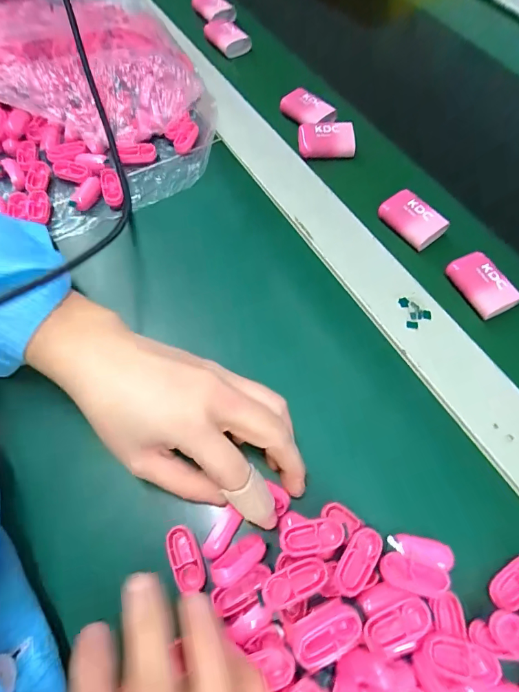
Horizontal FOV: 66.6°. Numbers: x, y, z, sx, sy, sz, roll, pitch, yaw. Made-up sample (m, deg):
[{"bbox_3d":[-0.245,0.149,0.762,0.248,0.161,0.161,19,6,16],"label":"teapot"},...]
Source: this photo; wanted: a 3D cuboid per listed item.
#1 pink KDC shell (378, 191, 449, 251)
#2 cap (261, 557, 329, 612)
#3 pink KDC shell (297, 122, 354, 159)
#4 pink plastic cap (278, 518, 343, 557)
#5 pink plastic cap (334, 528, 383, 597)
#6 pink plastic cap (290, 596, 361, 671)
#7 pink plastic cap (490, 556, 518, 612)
[{"bbox_3d":[0.128,-0.106,0.330,0.031,0.014,0.052,-37,71,-18],"label":"pink KDC shell"},{"bbox_3d":[0.018,0.122,0.203,0.034,0.008,0.016,-18,66,-11],"label":"cap"},{"bbox_3d":[0.062,-0.194,0.369,0.051,0.012,0.037,1,64,-2],"label":"pink KDC shell"},{"bbox_3d":[0.029,0.102,0.211,0.034,0.004,0.016,-9,65,-7],"label":"pink plastic cap"},{"bbox_3d":[0.052,0.113,0.207,0.016,0.005,0.034,33,67,13],"label":"pink plastic cap"},{"bbox_3d":[0.032,0.140,0.191,0.034,0.007,0.020,-23,67,-13],"label":"pink plastic cap"},{"bbox_3d":[0.139,0.127,0.212,0.036,0.004,0.016,-30,69,-16],"label":"pink plastic cap"}]

